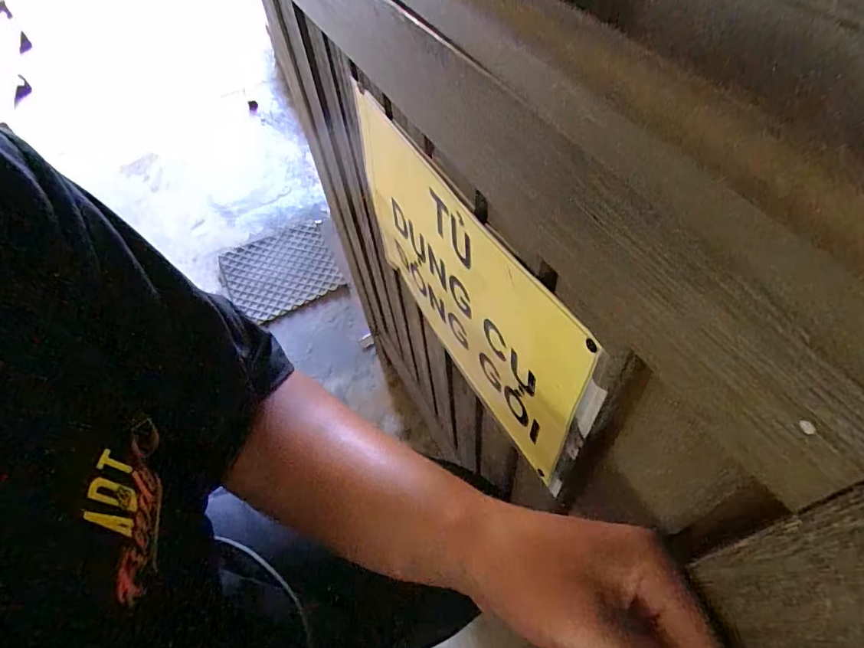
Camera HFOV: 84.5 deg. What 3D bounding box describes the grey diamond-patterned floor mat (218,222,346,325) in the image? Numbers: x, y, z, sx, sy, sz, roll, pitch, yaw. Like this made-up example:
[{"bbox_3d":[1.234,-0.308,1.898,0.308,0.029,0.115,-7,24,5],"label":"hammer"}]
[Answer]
[{"bbox_3d":[-0.435,-0.150,1.346,0.325,0.010,0.326,-24,57,3],"label":"grey diamond-patterned floor mat"}]

